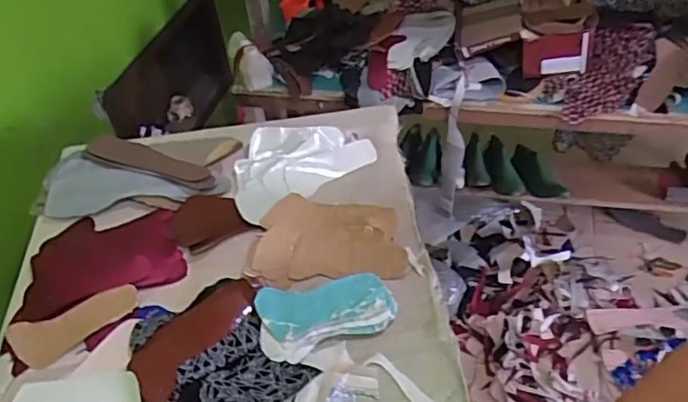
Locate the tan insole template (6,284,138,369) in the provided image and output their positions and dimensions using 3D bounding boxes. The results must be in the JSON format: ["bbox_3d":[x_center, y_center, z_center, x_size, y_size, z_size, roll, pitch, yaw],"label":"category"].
[{"bbox_3d":[-0.364,0.170,0.795,0.166,0.006,0.068,-20,70,-15],"label":"tan insole template"}]

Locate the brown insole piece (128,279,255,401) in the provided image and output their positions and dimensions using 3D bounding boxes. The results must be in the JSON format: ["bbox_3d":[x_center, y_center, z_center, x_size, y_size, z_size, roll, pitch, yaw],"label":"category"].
[{"bbox_3d":[-0.193,0.170,0.748,0.063,0.026,0.186,25,53,29],"label":"brown insole piece"}]

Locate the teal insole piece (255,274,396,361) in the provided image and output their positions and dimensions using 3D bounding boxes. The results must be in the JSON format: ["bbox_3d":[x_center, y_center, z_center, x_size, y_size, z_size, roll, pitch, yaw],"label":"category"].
[{"bbox_3d":[-0.022,0.146,0.763,0.177,0.032,0.088,-11,44,-4],"label":"teal insole piece"}]

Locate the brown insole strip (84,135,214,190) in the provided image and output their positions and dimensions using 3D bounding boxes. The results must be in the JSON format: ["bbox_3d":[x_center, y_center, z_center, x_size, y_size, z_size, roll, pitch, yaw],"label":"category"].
[{"bbox_3d":[-0.323,-0.069,0.986,0.229,0.013,0.068,15,46,9],"label":"brown insole strip"}]

